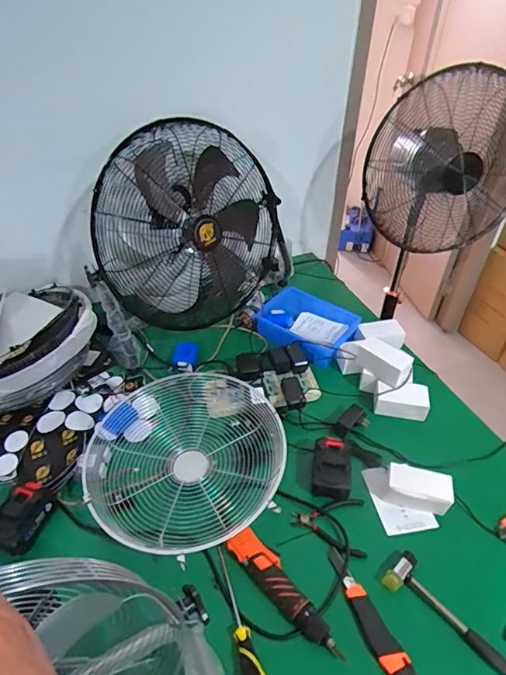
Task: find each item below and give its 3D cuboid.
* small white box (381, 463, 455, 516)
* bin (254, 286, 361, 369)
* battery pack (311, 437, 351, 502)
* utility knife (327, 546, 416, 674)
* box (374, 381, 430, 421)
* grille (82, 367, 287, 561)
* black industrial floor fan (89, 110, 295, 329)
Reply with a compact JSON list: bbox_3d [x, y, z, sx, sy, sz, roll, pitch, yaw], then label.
[{"bbox_3d":[0.319,0.292,0.848,0.122,0.067,0.059,10,43,10],"label":"small white box"},{"bbox_3d":[0.151,-0.034,1.214,0.251,0.075,0.198,31,51,29],"label":"bin"},{"bbox_3d":[0.159,0.261,0.882,0.077,0.072,0.112,5,43,5],"label":"battery pack"},{"bbox_3d":[0.182,0.452,0.719,0.040,0.019,0.210,-18,46,-19],"label":"utility knife"},{"bbox_3d":[0.346,0.146,1.016,0.121,0.051,0.059,7,43,7],"label":"box"},{"bbox_3d":[-0.130,0.234,0.893,0.394,0.090,0.401,0,42,0],"label":"grille"},{"bbox_3d":[-0.135,-0.240,1.088,0.504,0.523,0.145,-31,51,-29],"label":"black industrial floor fan"}]

